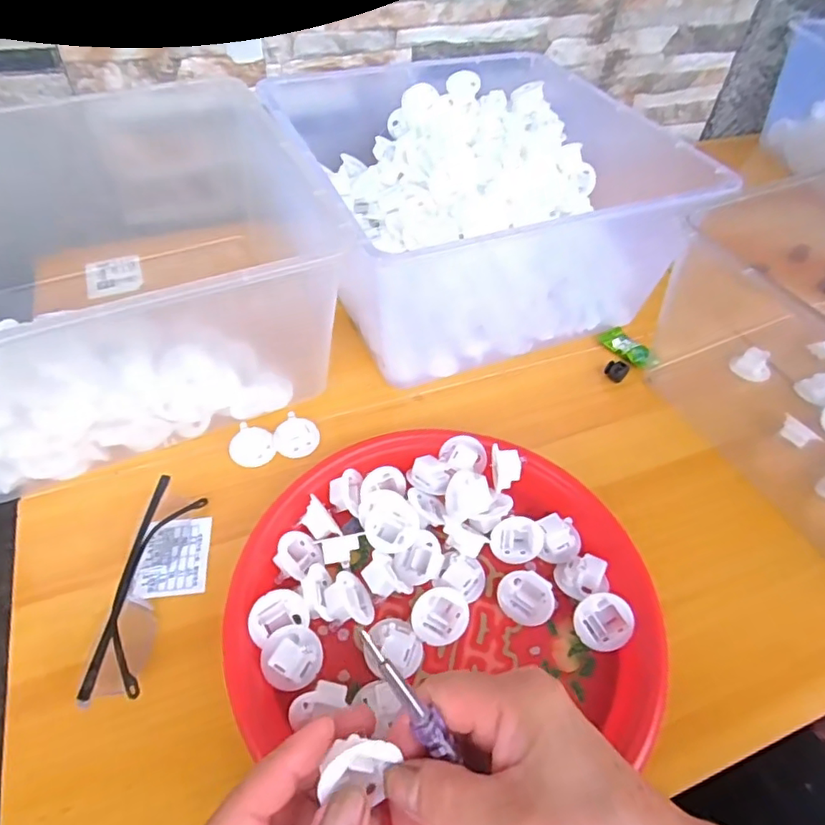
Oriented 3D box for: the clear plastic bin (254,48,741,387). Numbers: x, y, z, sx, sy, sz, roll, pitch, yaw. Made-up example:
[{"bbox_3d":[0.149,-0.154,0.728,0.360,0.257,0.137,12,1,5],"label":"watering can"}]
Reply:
[{"bbox_3d":[0.051,-0.211,0.530,0.283,0.132,0.341,-14,52,-15],"label":"clear plastic bin"}]

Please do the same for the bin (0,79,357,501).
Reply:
[{"bbox_3d":[-0.249,-0.131,0.457,0.292,0.157,0.377,-18,53,-19],"label":"bin"}]

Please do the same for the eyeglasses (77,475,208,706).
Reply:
[{"bbox_3d":[-0.156,0.100,0.334,0.030,0.030,0.127,4,49,0],"label":"eyeglasses"}]

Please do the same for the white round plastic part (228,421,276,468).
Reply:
[{"bbox_3d":[-0.116,0.022,0.408,0.031,0.020,0.028,-16,52,-17],"label":"white round plastic part"}]

